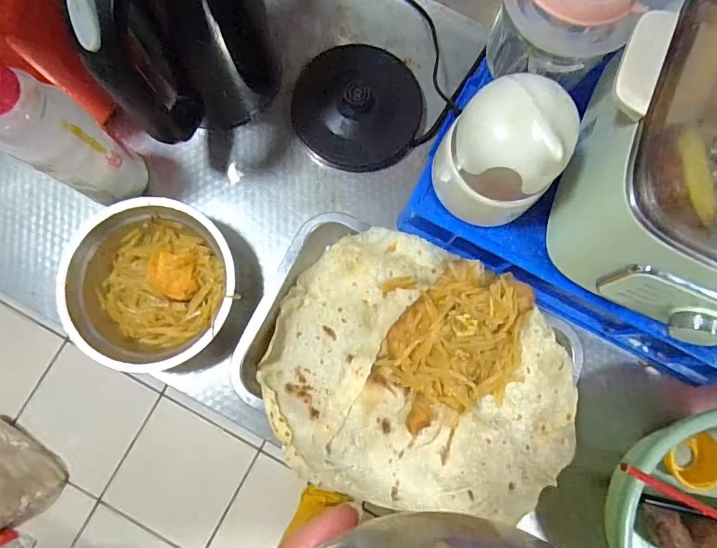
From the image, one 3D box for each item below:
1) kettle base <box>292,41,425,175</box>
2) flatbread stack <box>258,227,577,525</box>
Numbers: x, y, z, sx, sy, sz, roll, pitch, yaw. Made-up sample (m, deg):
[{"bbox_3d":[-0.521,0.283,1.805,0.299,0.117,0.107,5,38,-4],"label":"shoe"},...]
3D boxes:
[{"bbox_3d":[-0.003,-0.183,0.491,0.139,0.035,0.125,20,82,2],"label":"kettle base"},{"bbox_3d":[0.057,0.087,0.441,0.297,0.045,0.235,11,82,1],"label":"flatbread stack"}]

